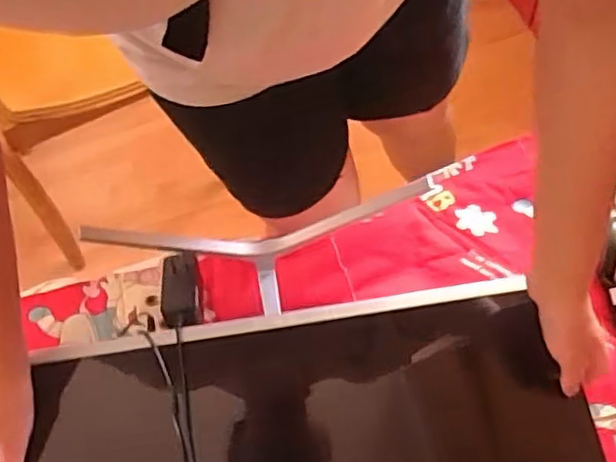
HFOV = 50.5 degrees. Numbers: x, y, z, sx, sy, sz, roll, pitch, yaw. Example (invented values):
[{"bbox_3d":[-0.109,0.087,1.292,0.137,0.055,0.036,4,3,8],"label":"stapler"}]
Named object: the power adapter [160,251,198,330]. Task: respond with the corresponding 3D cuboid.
[{"bbox_3d":[-0.125,0.059,0.641,0.035,0.017,0.082,-11,59,-1],"label":"power adapter"}]

